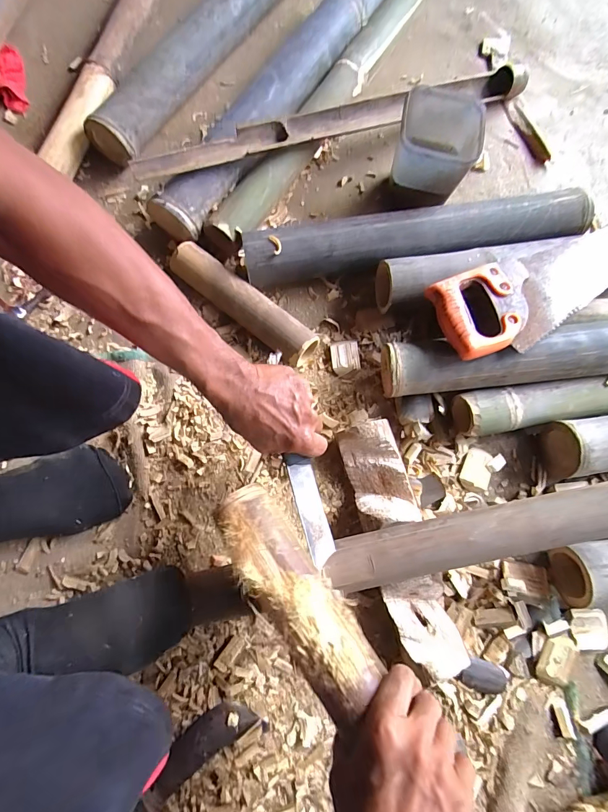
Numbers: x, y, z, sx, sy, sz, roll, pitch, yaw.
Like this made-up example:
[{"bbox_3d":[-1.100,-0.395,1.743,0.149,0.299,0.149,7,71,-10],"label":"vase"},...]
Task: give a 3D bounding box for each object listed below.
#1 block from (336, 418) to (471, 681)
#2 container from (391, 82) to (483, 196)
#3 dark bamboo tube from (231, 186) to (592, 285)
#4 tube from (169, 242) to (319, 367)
[{"bbox_3d":[0.118,0.173,0.483,0.078,0.052,0.307,-15,79,-4],"label":"block"},{"bbox_3d":[0.190,-0.387,0.558,0.110,0.079,0.119,8,77,-1],"label":"container"},{"bbox_3d":[0.164,-0.253,0.569,0.515,0.060,0.082,-7,79,-3],"label":"dark bamboo tube"},{"bbox_3d":[-0.087,-0.146,0.553,0.238,0.047,0.052,37,80,6],"label":"tube"}]

